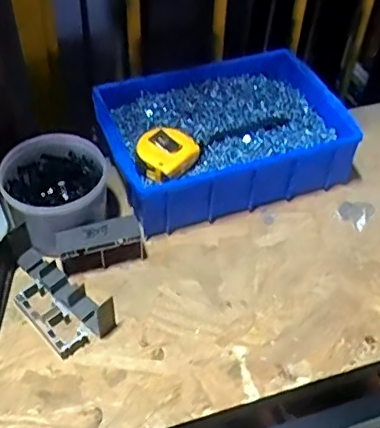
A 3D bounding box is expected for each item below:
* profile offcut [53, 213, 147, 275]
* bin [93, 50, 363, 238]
[{"bbox_3d":[-0.099,0.032,0.635,0.099,0.047,0.036,-13,52,-15],"label":"profile offcut"},{"bbox_3d":[0.040,-0.111,0.735,0.297,0.087,0.212,-13,52,-15],"label":"bin"}]

